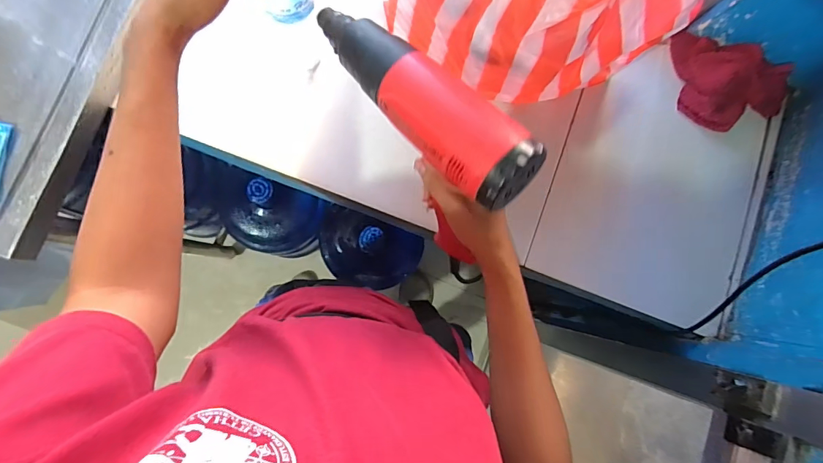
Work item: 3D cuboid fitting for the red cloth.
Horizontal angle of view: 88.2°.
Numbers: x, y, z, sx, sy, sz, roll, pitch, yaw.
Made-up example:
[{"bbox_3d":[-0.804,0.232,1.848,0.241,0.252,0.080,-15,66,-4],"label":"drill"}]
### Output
[{"bbox_3d":[0.463,-0.228,0.608,0.150,0.078,0.148,-12,86,-7],"label":"red cloth"}]

